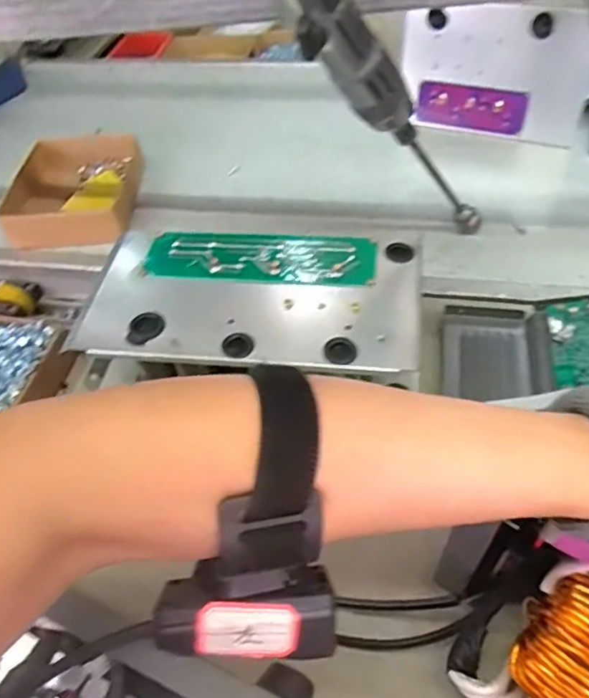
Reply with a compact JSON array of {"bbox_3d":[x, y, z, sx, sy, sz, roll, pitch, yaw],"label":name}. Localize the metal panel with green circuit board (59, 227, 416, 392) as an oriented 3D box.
[{"bbox_3d":[-0.041,-0.049,0.490,0.286,0.019,0.158,4,50,9],"label":"metal panel with green circuit board"}]

